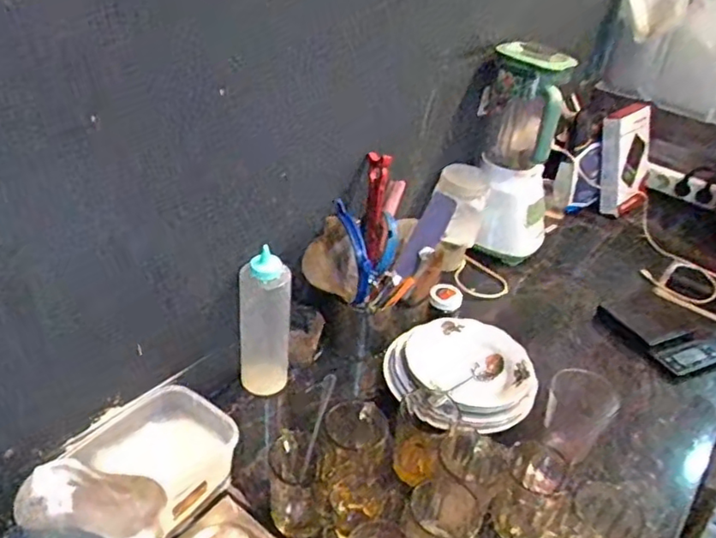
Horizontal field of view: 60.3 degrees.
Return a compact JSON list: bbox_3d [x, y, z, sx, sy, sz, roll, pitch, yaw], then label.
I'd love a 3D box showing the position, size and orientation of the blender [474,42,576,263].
[{"bbox_3d":[0.313,-0.214,1.215,0.171,0.429,0.145,16,36,13],"label":"blender"}]

